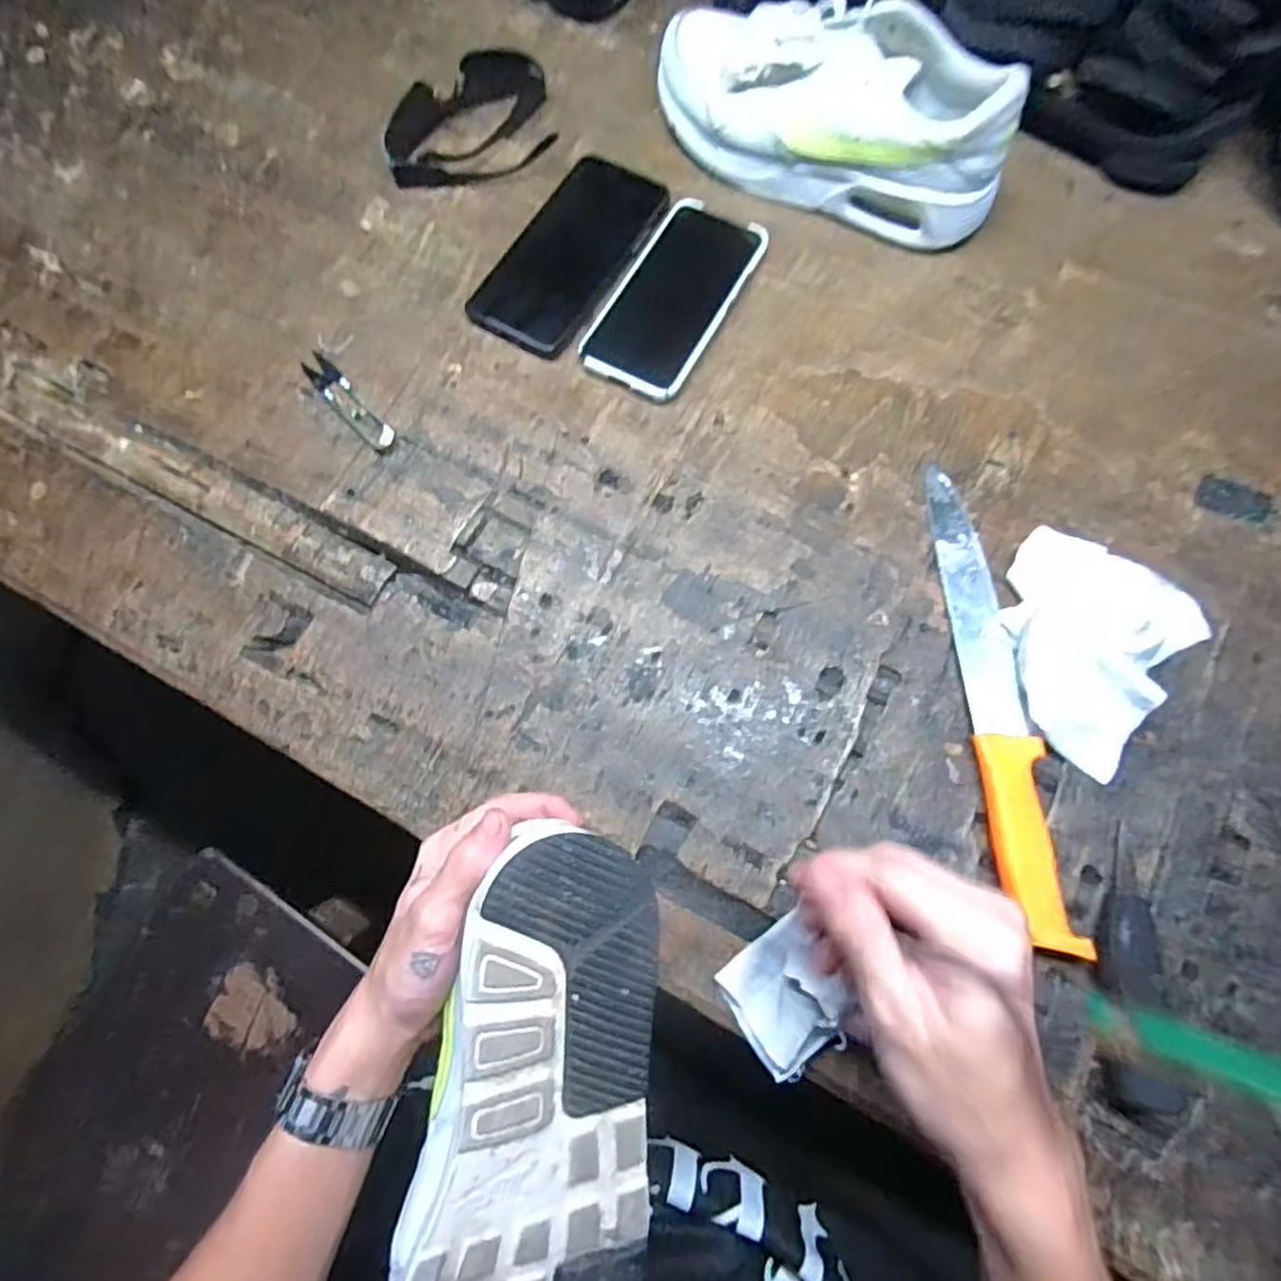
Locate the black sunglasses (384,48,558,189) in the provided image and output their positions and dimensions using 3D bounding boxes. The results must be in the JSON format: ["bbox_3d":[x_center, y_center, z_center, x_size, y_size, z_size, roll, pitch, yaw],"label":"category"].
[{"bbox_3d":[-0.135,-0.409,0.514,0.129,0.033,0.085,-14,73,-2],"label":"black sunglasses"}]

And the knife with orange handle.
[{"bbox_3d":[0.207,0.027,0.383,0.033,0.016,0.280,-3,73,1],"label":"knife with orange handle"}]

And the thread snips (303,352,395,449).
[{"bbox_3d":[-0.201,-0.164,0.450,0.020,0.004,0.095,-42,76,-10],"label":"thread snips"}]

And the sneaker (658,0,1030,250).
[{"bbox_3d":[0.132,-0.380,0.468,0.258,0.091,0.094,25,76,9],"label":"sneaker"}]

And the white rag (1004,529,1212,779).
[{"bbox_3d":[0.261,-0.002,0.387,0.107,0.021,0.122,40,78,12],"label":"white rag"}]

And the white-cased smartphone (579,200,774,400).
[{"bbox_3d":[0.024,-0.243,0.468,0.077,0.013,0.158,27,76,10],"label":"white-cased smartphone"}]

